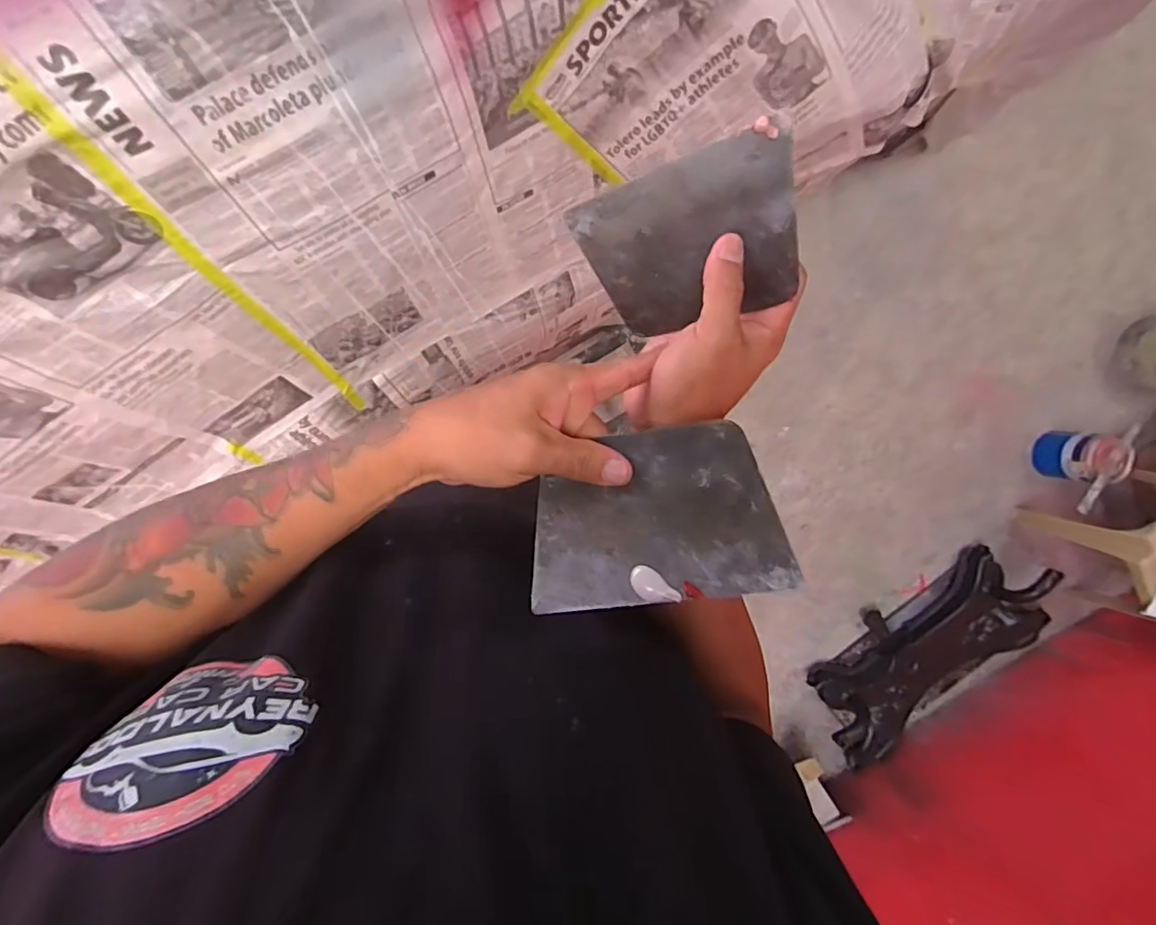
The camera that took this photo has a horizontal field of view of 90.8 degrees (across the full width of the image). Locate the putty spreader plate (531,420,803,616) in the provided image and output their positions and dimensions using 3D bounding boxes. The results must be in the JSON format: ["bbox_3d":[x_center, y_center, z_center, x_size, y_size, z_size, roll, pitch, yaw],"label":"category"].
[{"bbox_3d":[0.040,0.029,0.314,0.134,0.004,0.091,-8,78,10],"label":"putty spreader plate"}]

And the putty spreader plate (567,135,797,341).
[{"bbox_3d":[0.064,-0.128,0.340,0.004,0.131,0.089,-50,123,-41],"label":"putty spreader plate"}]

